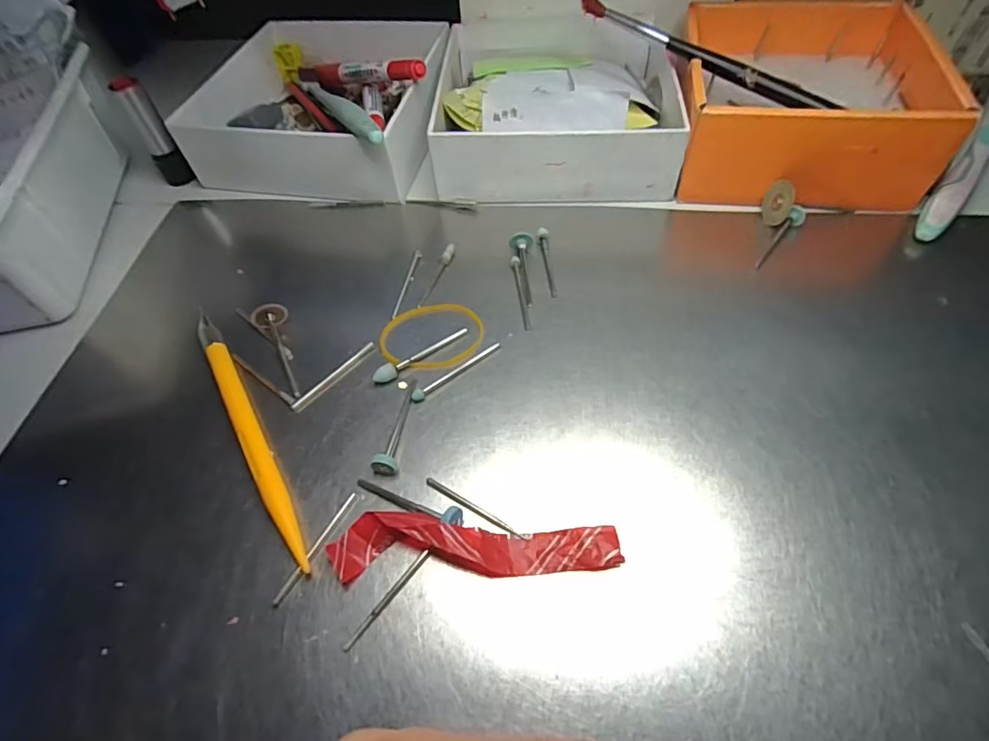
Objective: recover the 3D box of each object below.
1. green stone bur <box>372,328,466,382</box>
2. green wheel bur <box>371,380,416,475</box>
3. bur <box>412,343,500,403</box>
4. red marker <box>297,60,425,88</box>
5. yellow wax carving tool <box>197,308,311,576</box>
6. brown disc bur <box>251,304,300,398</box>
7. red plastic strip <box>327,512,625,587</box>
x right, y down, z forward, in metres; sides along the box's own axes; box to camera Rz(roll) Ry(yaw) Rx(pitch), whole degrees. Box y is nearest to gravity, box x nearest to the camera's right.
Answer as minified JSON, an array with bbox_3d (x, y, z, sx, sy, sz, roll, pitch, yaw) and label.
[{"bbox_3d":[-0.032,-0.007,0.228,0.047,0.007,0.005,-33,59,-17],"label":"green stone bur"},{"bbox_3d":[-0.037,0.020,0.207,0.009,0.009,0.044,9,57,11],"label":"green wheel bur"},{"bbox_3d":[-0.016,0.000,0.222,0.044,0.004,0.004,-33,59,-17],"label":"bur"},{"bbox_3d":[-0.088,-0.186,0.329,0.011,0.013,0.138,-42,45,-22],"label":"red marker"},{"bbox_3d":[-0.100,0.022,0.211,0.008,0.007,0.132,-29,58,-15],"label":"yellow wax carving tool"},{"bbox_3d":[-0.095,-0.008,0.234,0.015,0.010,0.049,-22,69,-10],"label":"brown disc bur"},{"bbox_3d":[-0.007,0.058,0.175,0.096,0.013,0.020,-3,55,3],"label":"red plastic strip"}]

